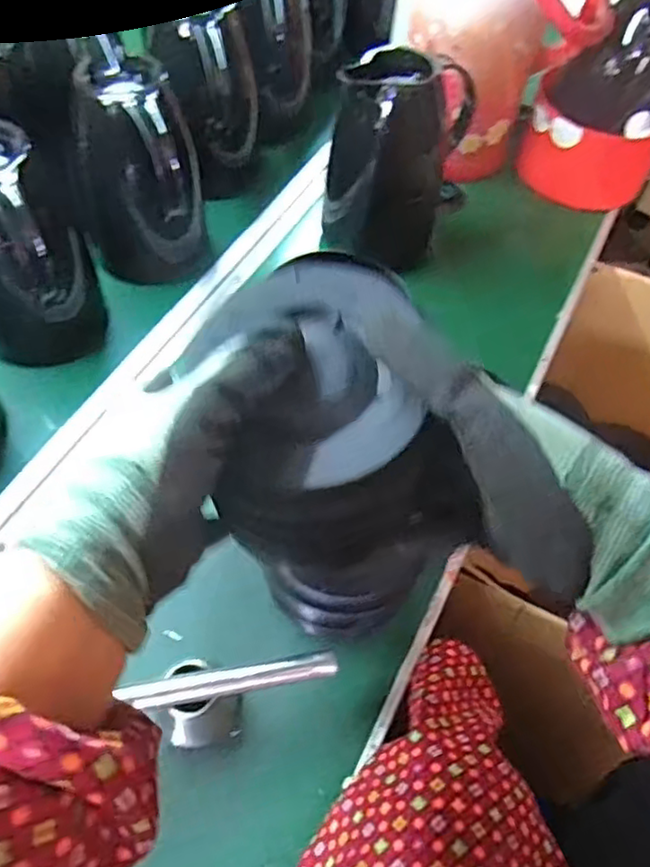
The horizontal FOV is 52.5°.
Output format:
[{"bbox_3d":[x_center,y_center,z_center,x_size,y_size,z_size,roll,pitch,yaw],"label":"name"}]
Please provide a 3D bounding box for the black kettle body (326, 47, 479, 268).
[{"bbox_3d":[0.075,-0.291,0.697,0.139,0.191,0.125,11,56,2],"label":"black kettle body"}]

